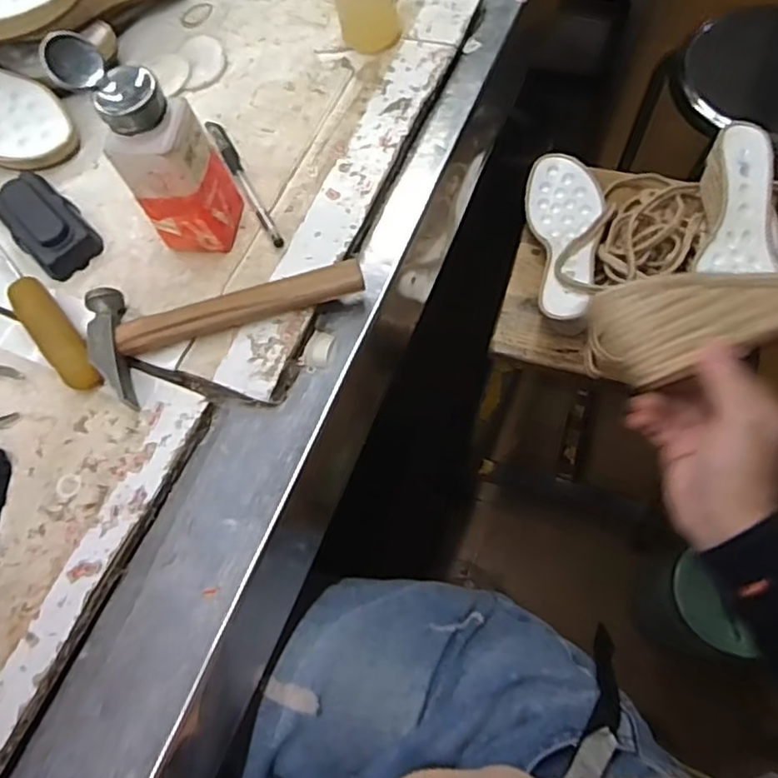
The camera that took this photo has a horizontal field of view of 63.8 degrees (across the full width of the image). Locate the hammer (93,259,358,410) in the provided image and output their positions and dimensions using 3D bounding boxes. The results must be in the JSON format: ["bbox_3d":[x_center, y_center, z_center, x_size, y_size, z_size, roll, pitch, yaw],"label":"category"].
[{"bbox_3d":[-0.118,-0.062,0.460,0.195,0.022,0.085,-20,68,-5],"label":"hammer"}]

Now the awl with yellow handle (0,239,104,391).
[{"bbox_3d":[-0.273,-0.067,0.477,0.029,0.027,0.187,-40,71,-13],"label":"awl with yellow handle"}]

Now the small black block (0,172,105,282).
[{"bbox_3d":[-0.281,-0.136,0.510,0.051,0.022,0.107,-40,71,-13],"label":"small black block"}]

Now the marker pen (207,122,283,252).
[{"bbox_3d":[-0.117,-0.170,0.509,0.013,0.008,0.147,-28,69,-8],"label":"marker pen"}]

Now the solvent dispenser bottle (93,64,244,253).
[{"bbox_3d":[-0.152,-0.153,0.438,0.057,0.137,0.048,4,68,7],"label":"solvent dispenser bottle"}]

